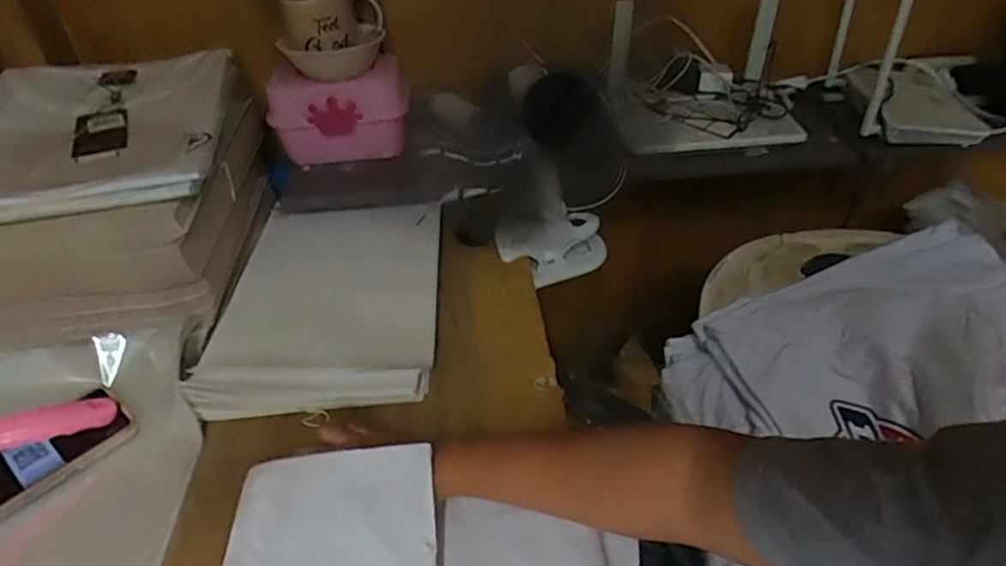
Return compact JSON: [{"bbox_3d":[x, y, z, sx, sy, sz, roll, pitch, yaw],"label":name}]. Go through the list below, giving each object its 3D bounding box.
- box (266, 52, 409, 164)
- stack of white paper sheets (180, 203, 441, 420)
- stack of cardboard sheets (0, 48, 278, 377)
[{"bbox_3d":[-0.213,-0.228,0.838,0.174,0.105,0.092,-7,37,-5],"label":"box"},{"bbox_3d":[-0.183,0.012,0.697,0.221,0.035,0.301,-4,38,0],"label":"stack of white paper sheets"},{"bbox_3d":[-0.427,-0.105,0.712,0.269,0.172,0.331,-6,37,-3],"label":"stack of cardboard sheets"}]

